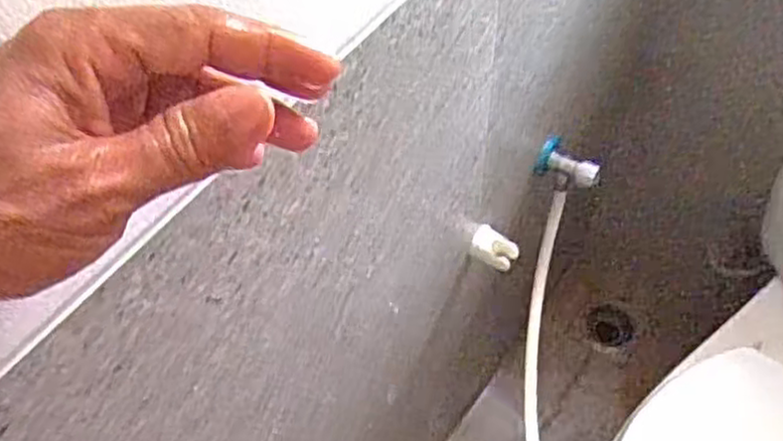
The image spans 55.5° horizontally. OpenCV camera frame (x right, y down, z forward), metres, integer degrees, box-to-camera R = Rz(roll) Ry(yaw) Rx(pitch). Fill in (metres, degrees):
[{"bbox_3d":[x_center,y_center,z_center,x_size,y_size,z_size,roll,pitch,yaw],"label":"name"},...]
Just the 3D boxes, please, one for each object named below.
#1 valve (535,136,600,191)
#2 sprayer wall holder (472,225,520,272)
[{"bbox_3d":[0.193,-0.058,0.824,0.062,0.062,0.036,17,56,16],"label":"valve"},{"bbox_3d":[0.107,0.028,0.766,0.045,0.029,0.031,17,56,16],"label":"sprayer wall holder"}]

